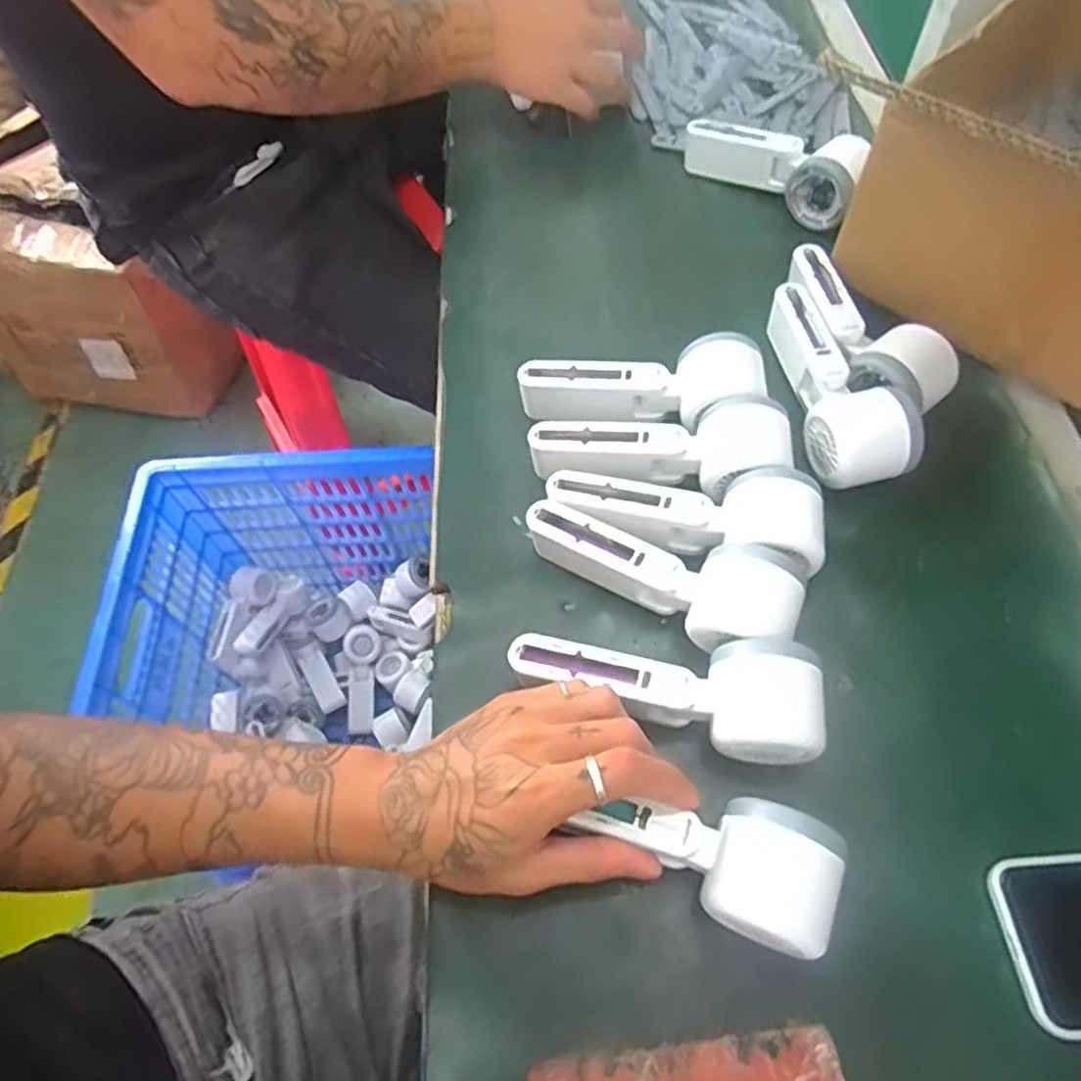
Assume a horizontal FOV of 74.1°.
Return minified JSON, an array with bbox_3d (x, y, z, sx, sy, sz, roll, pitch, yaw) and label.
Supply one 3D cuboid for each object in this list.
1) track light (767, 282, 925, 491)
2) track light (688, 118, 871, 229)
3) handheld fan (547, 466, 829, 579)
[{"bbox_3d":[0.198,-0.113,0.491,0.059,0.045,0.161,-10,60,-3],"label":"track light"},{"bbox_3d":[0.202,-0.323,0.613,0.154,0.055,0.054,39,68,22],"label":"track light"},{"bbox_3d":[0.088,-0.014,0.441,0.163,0.053,0.054,9,60,7],"label":"handheld fan"}]

